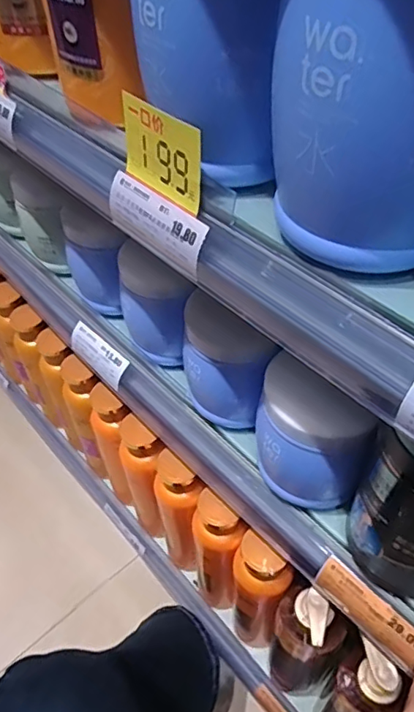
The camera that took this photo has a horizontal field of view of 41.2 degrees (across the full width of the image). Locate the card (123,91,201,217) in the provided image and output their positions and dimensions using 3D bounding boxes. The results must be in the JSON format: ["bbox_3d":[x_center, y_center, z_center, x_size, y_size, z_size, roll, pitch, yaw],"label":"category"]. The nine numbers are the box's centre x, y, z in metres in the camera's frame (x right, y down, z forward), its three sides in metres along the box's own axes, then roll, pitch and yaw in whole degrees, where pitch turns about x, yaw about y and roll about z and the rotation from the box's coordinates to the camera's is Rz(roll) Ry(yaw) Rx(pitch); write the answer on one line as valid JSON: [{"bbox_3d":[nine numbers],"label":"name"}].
[{"bbox_3d":[-0.027,-0.118,0.322,0.004,0.051,0.065,-33,56,-30],"label":"card"}]

